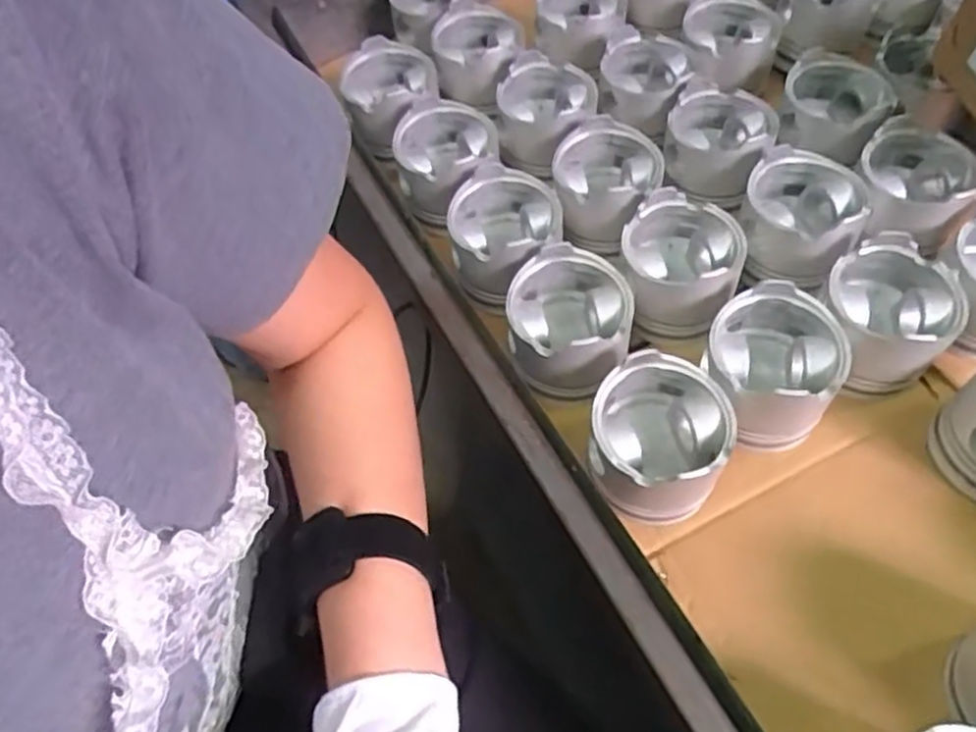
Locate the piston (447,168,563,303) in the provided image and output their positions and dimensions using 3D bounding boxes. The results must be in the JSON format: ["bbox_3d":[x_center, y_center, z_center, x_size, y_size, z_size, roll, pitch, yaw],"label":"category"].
[{"bbox_3d":[0.014,-0.106,0.602,0.088,0.067,0.094,-1,57,2],"label":"piston"}]

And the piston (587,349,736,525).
[{"bbox_3d":[0.117,0.056,0.506,0.093,0.086,0.101,-1,57,2],"label":"piston"}]

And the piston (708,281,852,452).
[{"bbox_3d":[0.201,0.005,0.532,0.089,0.086,0.090,15,59,12],"label":"piston"}]

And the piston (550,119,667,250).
[{"bbox_3d":[0.100,-0.153,0.628,0.089,0.058,0.100,12,58,10],"label":"piston"}]

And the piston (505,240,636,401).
[{"bbox_3d":[0.060,-0.031,0.550,0.091,0.070,0.101,10,58,9],"label":"piston"}]

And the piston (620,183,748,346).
[{"bbox_3d":[0.150,-0.077,0.578,0.093,0.069,0.102,22,60,16],"label":"piston"}]

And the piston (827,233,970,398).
[{"bbox_3d":[0.293,-0.032,0.549,0.092,0.079,0.097,36,65,23],"label":"piston"}]

